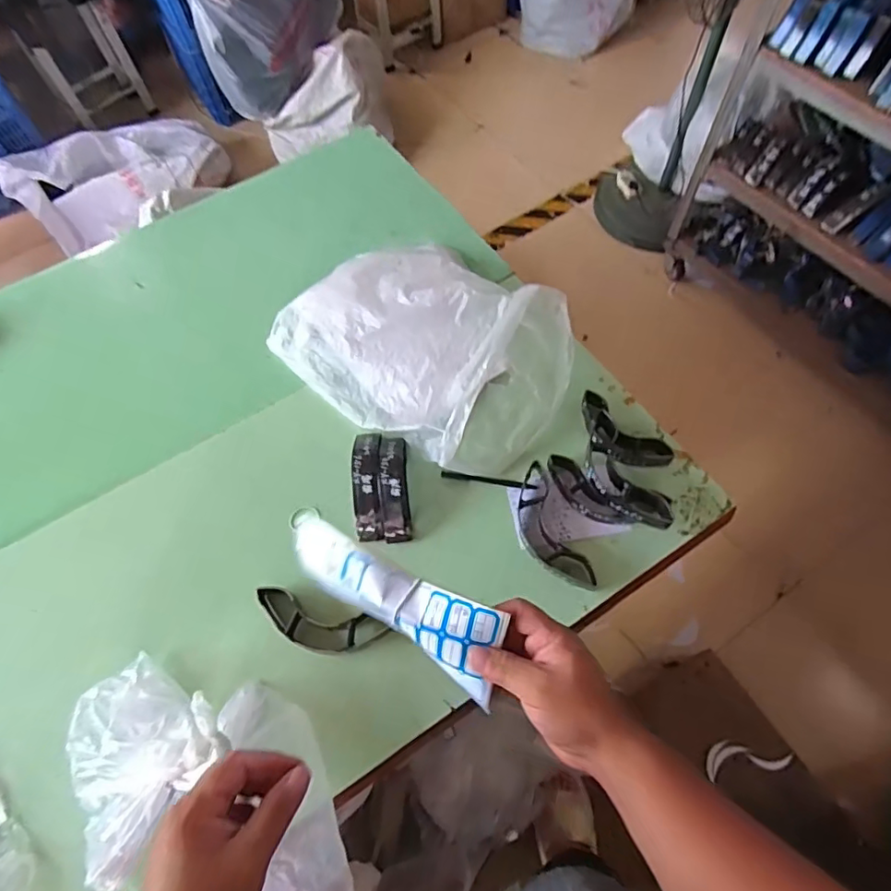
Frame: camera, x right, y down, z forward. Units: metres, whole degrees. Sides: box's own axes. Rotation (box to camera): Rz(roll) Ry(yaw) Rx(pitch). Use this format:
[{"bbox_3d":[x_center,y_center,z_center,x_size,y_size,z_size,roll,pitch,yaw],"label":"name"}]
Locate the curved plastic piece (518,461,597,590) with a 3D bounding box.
[{"bbox_3d":[0.140,0.118,0.758,0.066,0.037,0.180,-18,63,-6],"label":"curved plastic piece"}]

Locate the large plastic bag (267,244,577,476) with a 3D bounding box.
[{"bbox_3d":[-0.035,-0.172,0.863,0.464,0.128,0.317,35,70,18],"label":"large plastic bag"}]

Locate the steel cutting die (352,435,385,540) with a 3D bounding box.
[{"bbox_3d":[-0.113,0.050,0.785,0.041,0.049,0.164,-5,63,1],"label":"steel cutting die"}]

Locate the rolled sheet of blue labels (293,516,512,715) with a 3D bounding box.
[{"bbox_3d":[-0.043,0.123,0.446,0.201,0.048,0.054,27,67,19],"label":"rolled sheet of blue labels"}]

